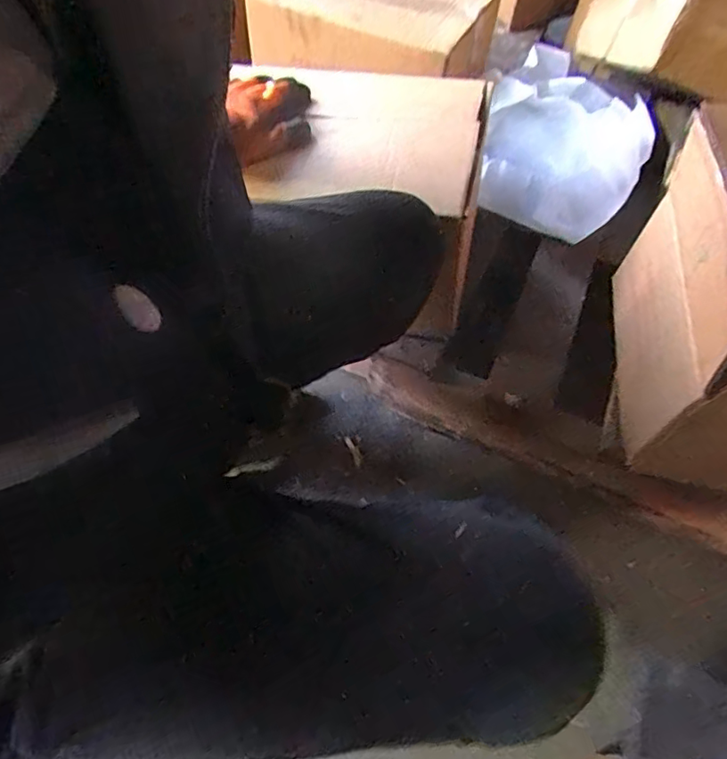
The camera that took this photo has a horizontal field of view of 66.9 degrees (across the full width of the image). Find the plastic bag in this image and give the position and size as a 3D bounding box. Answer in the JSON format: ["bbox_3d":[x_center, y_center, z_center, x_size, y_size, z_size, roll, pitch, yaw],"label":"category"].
[{"bbox_3d":[0.337,-0.426,0.924,0.283,0.104,0.445,13,59,5],"label":"plastic bag"}]

